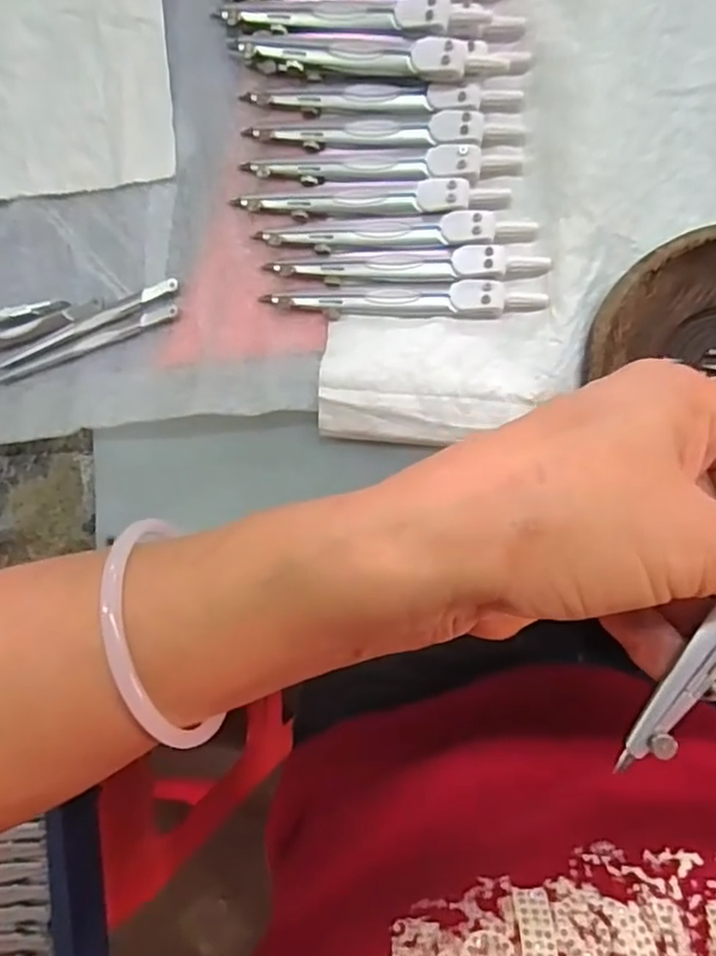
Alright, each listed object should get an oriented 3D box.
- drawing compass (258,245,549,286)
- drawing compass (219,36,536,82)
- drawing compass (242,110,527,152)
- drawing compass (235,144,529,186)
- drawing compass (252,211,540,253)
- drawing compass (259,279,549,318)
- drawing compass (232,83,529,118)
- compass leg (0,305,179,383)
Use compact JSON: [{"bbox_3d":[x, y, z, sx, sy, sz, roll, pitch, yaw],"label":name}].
[{"bbox_3d":[0.021,-0.097,0.302,0.127,0.009,0.015,1,92,9],"label":"drawing compass"},{"bbox_3d":[0.008,-0.190,0.299,0.135,0.015,0.016,8,93,8],"label":"drawing compass"},{"bbox_3d":[0.011,-0.160,0.305,0.127,0.007,0.015,4,93,8],"label":"drawing compass"},{"bbox_3d":[0.010,-0.145,0.305,0.128,0.007,0.016,5,93,8],"label":"drawing compass"},{"bbox_3d":[0.016,-0.113,0.304,0.127,0.007,0.014,1,92,9],"label":"drawing compass"},{"bbox_3d":[0.020,-0.081,0.302,0.127,0.008,0.015,1,92,9],"label":"drawing compass"},{"bbox_3d":[0.010,-0.176,0.304,0.128,0.007,0.013,6,93,8],"label":"drawing compass"},{"bbox_3d":[-0.139,-0.066,0.330,0.104,0.004,0.008,-18,89,9],"label":"compass leg"}]

